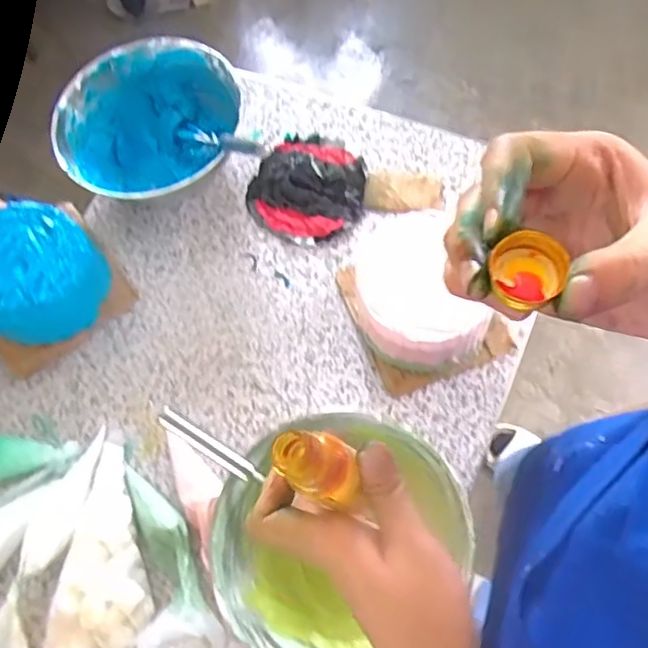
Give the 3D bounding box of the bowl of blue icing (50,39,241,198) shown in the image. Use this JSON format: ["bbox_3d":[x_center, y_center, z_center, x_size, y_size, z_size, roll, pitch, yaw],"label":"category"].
[{"bbox_3d":[-0.225,-0.245,0.778,0.210,0.094,0.217,-1,73,3],"label":"bowl of blue icing"}]

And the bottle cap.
[{"bbox_3d":[0.064,-0.017,0.189,0.021,0.011,0.019,20,74,6],"label":"bottle cap"}]

